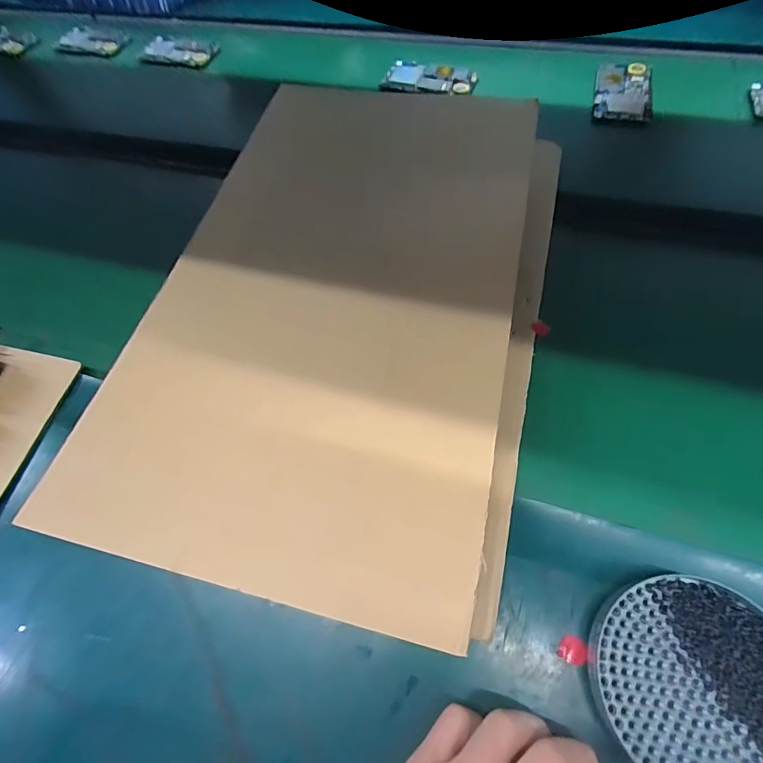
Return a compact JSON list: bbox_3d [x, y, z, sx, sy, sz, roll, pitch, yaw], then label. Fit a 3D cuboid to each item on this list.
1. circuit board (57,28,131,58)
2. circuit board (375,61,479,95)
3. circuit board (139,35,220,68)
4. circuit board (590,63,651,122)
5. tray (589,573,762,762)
[{"bbox_3d":[-0.468,-0.549,0.697,0.118,0.008,0.070,18,64,13],"label":"circuit board"},{"bbox_3d":[0.064,-0.412,0.587,0.122,0.010,0.068,19,66,13],"label":"circuit board"},{"bbox_3d":[-0.307,-0.501,0.659,0.103,0.017,0.066,4,62,6],"label":"circuit board"},{"bbox_3d":[0.307,-0.370,0.545,0.068,0.005,0.115,14,65,11],"label":"circuit board"},{"bbox_3d":[0.186,0.177,0.251,0.110,0.020,0.114,-2,63,3],"label":"tray"}]

